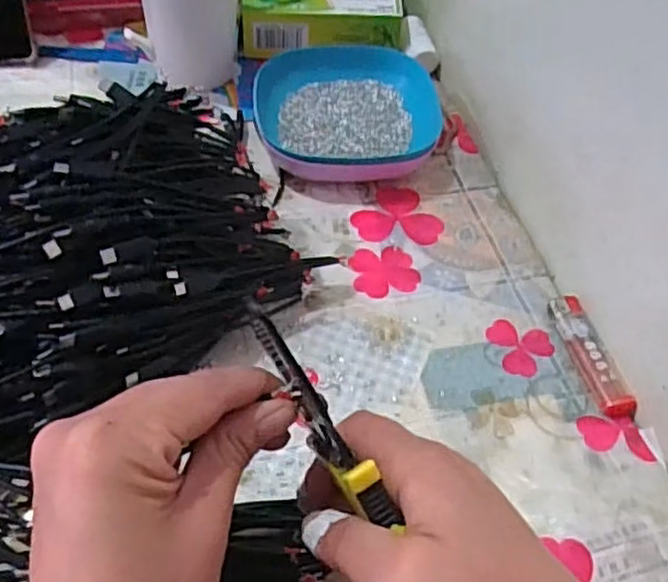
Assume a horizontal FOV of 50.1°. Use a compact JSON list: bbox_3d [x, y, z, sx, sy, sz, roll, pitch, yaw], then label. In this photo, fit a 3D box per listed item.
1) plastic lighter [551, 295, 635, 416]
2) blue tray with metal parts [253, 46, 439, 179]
[{"bbox_3d":[0.161,0.039,0.451,0.021,0.014,0.086,-10,53,-14],"label":"plastic lighter"},{"bbox_3d":[0.011,-0.139,0.559,0.137,0.045,0.111,-6,52,-11],"label":"blue tray with metal parts"}]

